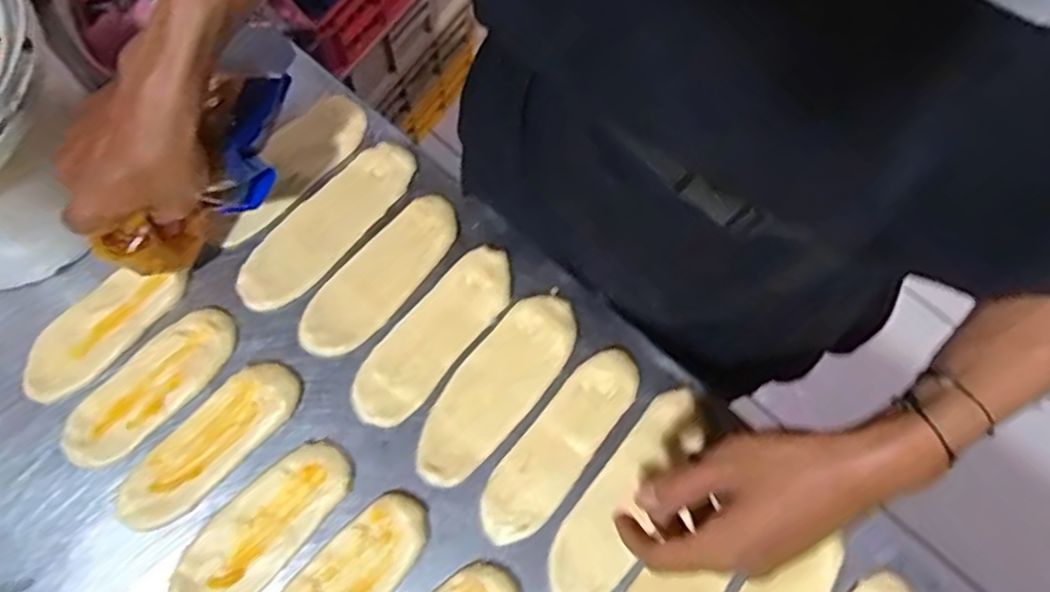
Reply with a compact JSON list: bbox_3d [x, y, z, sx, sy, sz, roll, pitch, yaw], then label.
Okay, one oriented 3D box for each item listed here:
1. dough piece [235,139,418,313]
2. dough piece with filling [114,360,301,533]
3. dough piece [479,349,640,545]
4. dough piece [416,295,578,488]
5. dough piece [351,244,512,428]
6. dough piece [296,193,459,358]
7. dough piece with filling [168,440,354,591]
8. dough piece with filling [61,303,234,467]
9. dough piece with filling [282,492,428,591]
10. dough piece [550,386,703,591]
[{"bbox_3d":[-0.167,-0.062,0.586,0.059,0.018,0.179,40,78,10],"label":"dough piece"},{"bbox_3d":[-0.241,0.112,0.533,0.053,0.008,0.152,43,79,10],"label":"dough piece with filling"},{"bbox_3d":[0.027,0.113,0.536,0.052,0.008,0.165,39,78,9],"label":"dough piece"},{"bbox_3d":[-0.023,0.071,0.553,0.063,0.007,0.170,39,78,9],"label":"dough piece"},{"bbox_3d":[-0.073,0.030,0.565,0.056,0.006,0.167,39,78,9],"label":"dough piece"},{"bbox_3d":[-0.119,-0.018,0.576,0.057,0.009,0.161,38,78,9],"label":"dough piece"},{"bbox_3d":[-0.196,0.172,0.518,0.061,0.010,0.148,42,79,10],"label":"dough piece with filling"},{"bbox_3d":[-0.292,0.068,0.545,0.059,0.006,0.147,43,79,10],"label":"dough piece with filling"},{"bbox_3d":[-0.137,0.215,0.509,0.058,0.005,0.160,42,79,10],"label":"dough piece with filling"},{"bbox_3d":[0.079,0.152,0.528,0.057,0.011,0.181,37,78,9],"label":"dough piece"}]

